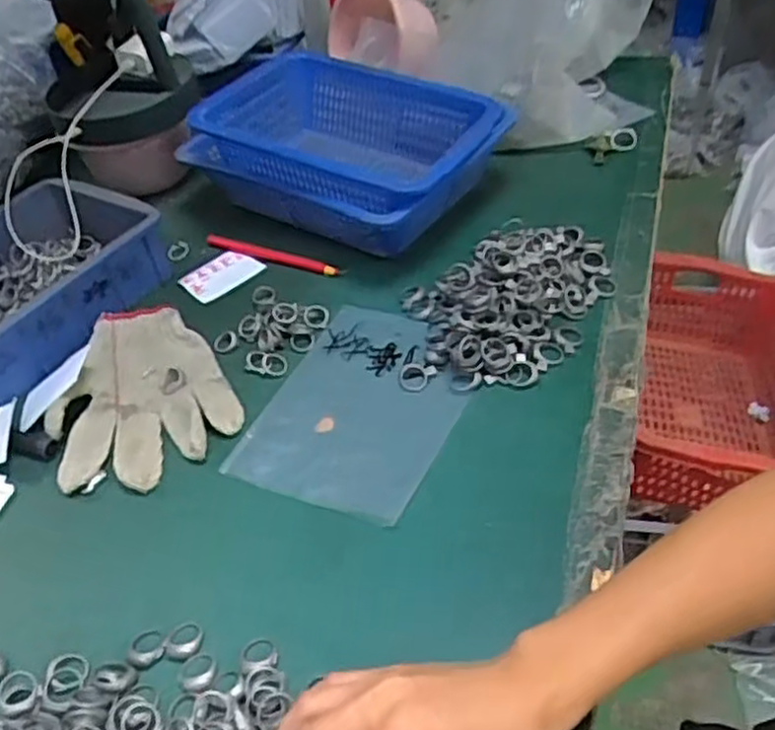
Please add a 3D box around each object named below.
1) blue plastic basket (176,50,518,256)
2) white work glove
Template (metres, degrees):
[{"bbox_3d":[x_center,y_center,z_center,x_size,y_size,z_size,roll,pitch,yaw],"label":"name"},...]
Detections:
[{"bbox_3d":[-0.047,-0.217,0.747,0.296,0.103,0.203,20,50,27],"label":"blue plastic basket"},{"bbox_3d":[-0.207,0.020,0.600,0.138,0.017,0.191,-23,46,-16],"label":"white work glove"}]

